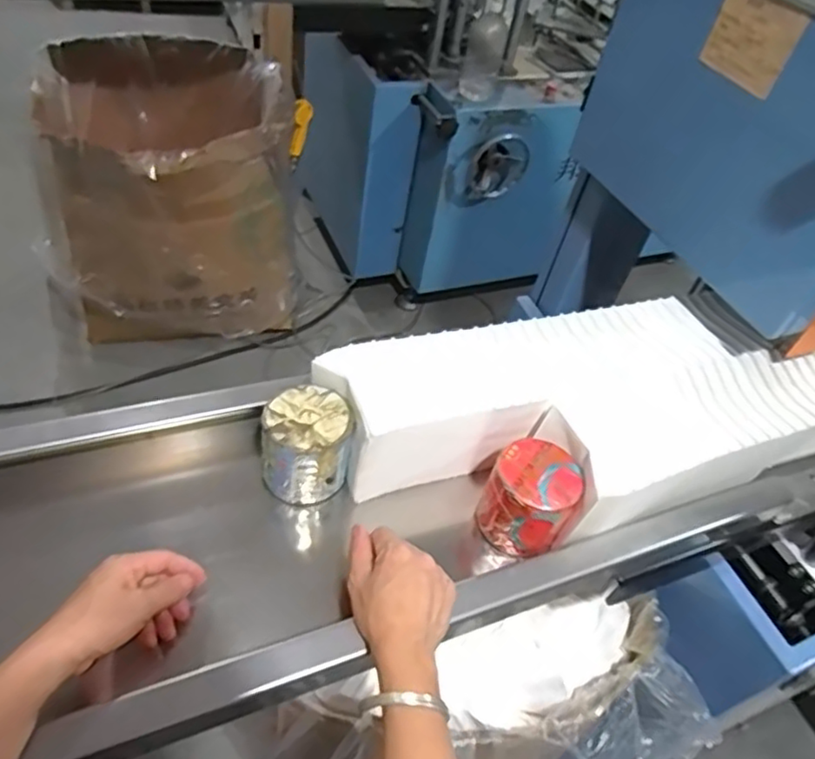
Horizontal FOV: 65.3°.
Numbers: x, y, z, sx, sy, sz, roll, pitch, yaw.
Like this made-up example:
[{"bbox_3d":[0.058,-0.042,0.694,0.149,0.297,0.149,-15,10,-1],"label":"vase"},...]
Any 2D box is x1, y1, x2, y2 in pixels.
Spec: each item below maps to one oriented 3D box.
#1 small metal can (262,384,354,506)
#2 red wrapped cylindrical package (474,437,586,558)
[{"bbox_3d":[-0.099,0.066,0.635,0.082,0.092,0.082,5,47,-6],"label":"small metal can"},{"bbox_3d":[0.125,0.119,0.635,0.080,0.083,0.083,5,47,-6],"label":"red wrapped cylindrical package"}]

